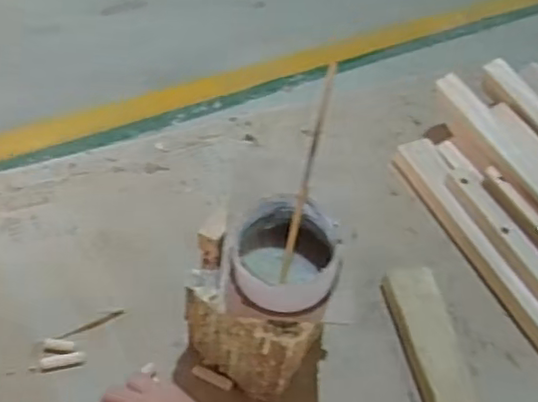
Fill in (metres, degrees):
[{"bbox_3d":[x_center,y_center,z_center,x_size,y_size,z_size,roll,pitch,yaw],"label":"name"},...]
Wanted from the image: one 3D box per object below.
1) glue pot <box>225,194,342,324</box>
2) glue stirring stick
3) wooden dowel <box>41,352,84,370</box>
[{"bbox_3d":[0.011,0.044,0.505,0.087,0.061,0.080,6,50,-2],"label":"glue pot"},{"bbox_3d":[0.030,-0.022,0.496,0.008,0.013,0.174,13,89,6],"label":"glue stirring stick"},{"bbox_3d":[-0.197,0.152,0.603,0.039,0.009,0.010,-10,52,-13],"label":"wooden dowel"}]

